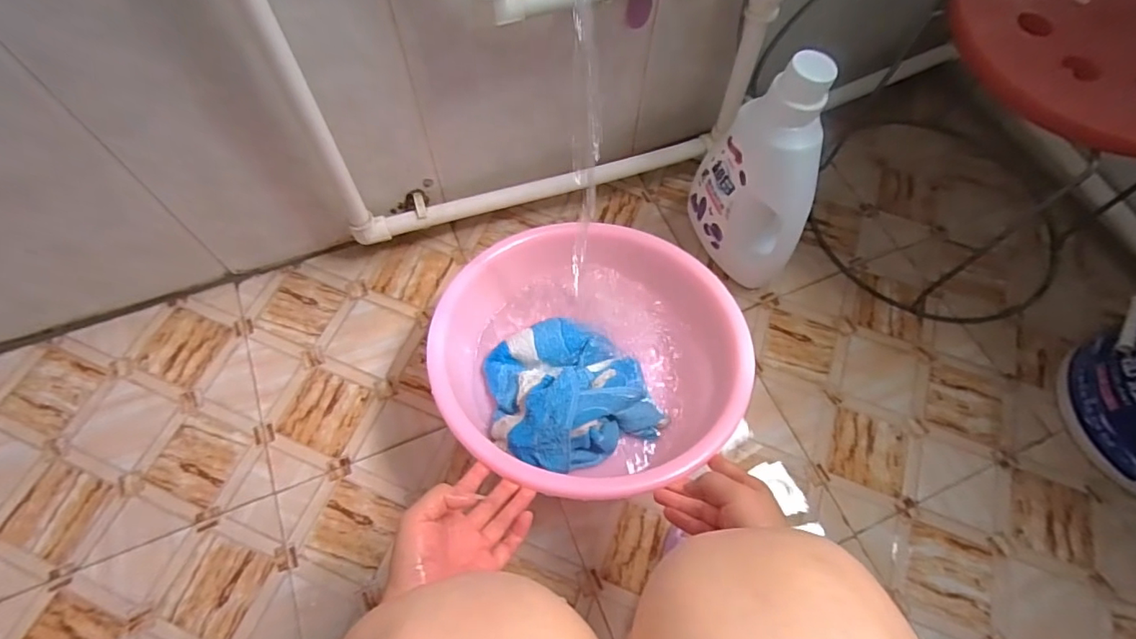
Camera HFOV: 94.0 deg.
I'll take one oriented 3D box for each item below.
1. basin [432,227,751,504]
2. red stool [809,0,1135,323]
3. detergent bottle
[{"bbox_3d":[0.021,0.043,0.593,0.321,0.122,0.301,23,67,9],"label":"basin"},{"bbox_3d":[0.559,-0.232,0.675,0.383,0.316,0.362,-39,72,-17],"label":"red stool"},{"bbox_3d":[0.233,-0.168,0.647,0.086,0.286,0.160,-8,66,-5],"label":"detergent bottle"}]

